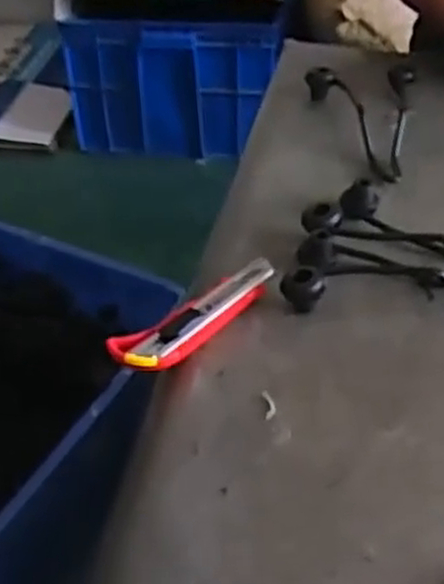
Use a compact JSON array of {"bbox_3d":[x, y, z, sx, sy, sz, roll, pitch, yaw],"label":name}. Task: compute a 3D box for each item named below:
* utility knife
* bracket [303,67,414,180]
[{"bbox_3d":[-0.015,0.019,0.613,0.154,0.019,0.043,-30,49,-29],"label":"utility knife"},{"bbox_3d":[0.168,-0.183,0.835,0.120,0.038,0.187,-8,42,-7],"label":"bracket"}]

